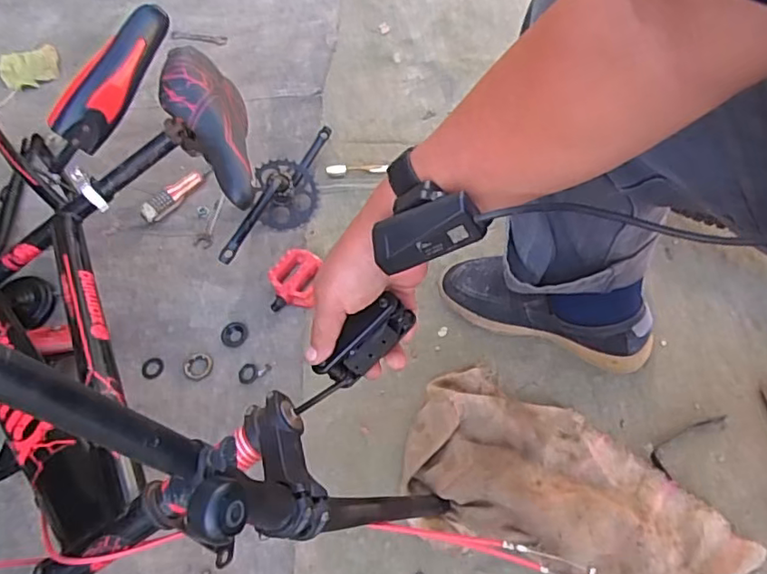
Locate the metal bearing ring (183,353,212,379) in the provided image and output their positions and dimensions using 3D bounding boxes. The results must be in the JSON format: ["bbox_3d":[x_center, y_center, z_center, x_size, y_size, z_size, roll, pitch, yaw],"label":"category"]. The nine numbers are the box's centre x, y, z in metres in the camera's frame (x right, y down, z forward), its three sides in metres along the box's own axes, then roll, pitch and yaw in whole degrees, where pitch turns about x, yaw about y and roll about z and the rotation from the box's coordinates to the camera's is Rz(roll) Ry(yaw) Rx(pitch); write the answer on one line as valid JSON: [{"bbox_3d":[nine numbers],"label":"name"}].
[{"bbox_3d":[-0.248,0.106,0.786,0.038,0.004,0.036,-2,59,3],"label":"metal bearing ring"}]

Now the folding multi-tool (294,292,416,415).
[{"bbox_3d":[-0.026,0.062,0.478,0.121,0.053,0.020,-47,64,8],"label":"folding multi-tool"}]

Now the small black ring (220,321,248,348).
[{"bbox_3d":[-0.204,0.064,0.805,0.037,0.004,0.039,-2,59,3],"label":"small black ring"}]

